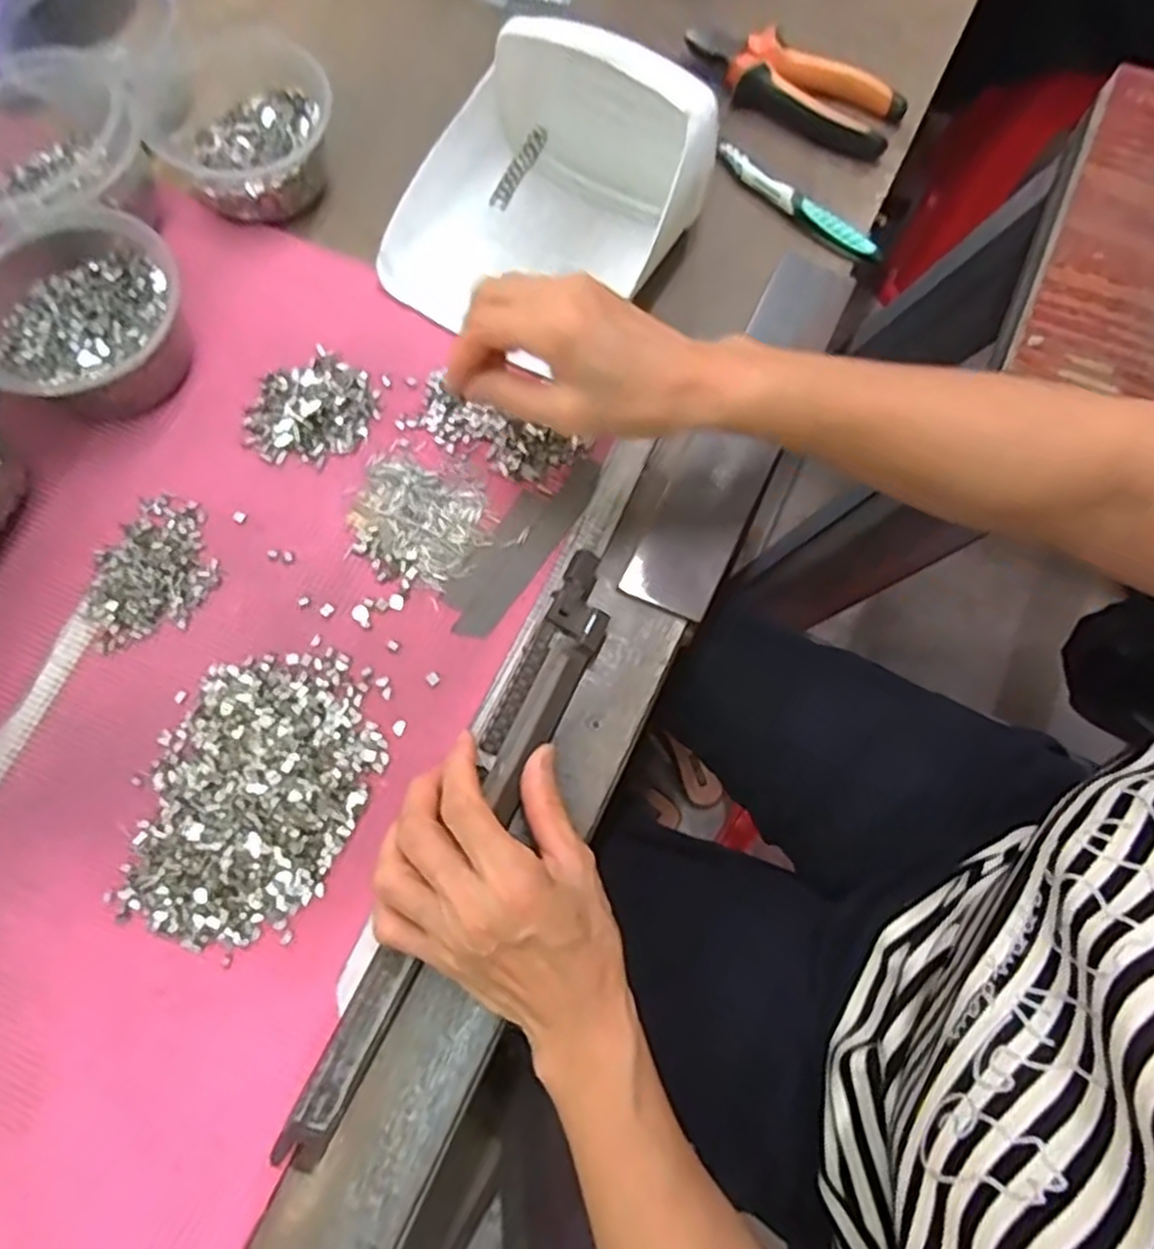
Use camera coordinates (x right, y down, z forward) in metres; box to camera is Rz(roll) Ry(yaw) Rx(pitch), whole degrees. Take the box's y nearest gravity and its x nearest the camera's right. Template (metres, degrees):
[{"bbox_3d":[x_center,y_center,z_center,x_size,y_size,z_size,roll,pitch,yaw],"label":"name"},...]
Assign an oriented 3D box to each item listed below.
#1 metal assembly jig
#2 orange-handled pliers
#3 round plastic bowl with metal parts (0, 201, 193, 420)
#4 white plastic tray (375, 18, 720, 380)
[{"bbox_3d":[-0.056,0.103,0.376,0.033,0.015,0.311,26,76,7],"label":"metal assembly jig"},{"bbox_3d":[0.144,-0.362,0.514,0.147,0.024,0.049,29,76,8],"label":"orange-handled pliers"},{"bbox_3d":[-0.278,-0.173,0.432,0.113,0.062,0.109,0,74,0],"label":"round plastic bowl with metal parts"},{"bbox_3d":[-0.016,-0.259,0.452,0.155,0.081,0.180,29,76,8],"label":"white plastic tray"}]

